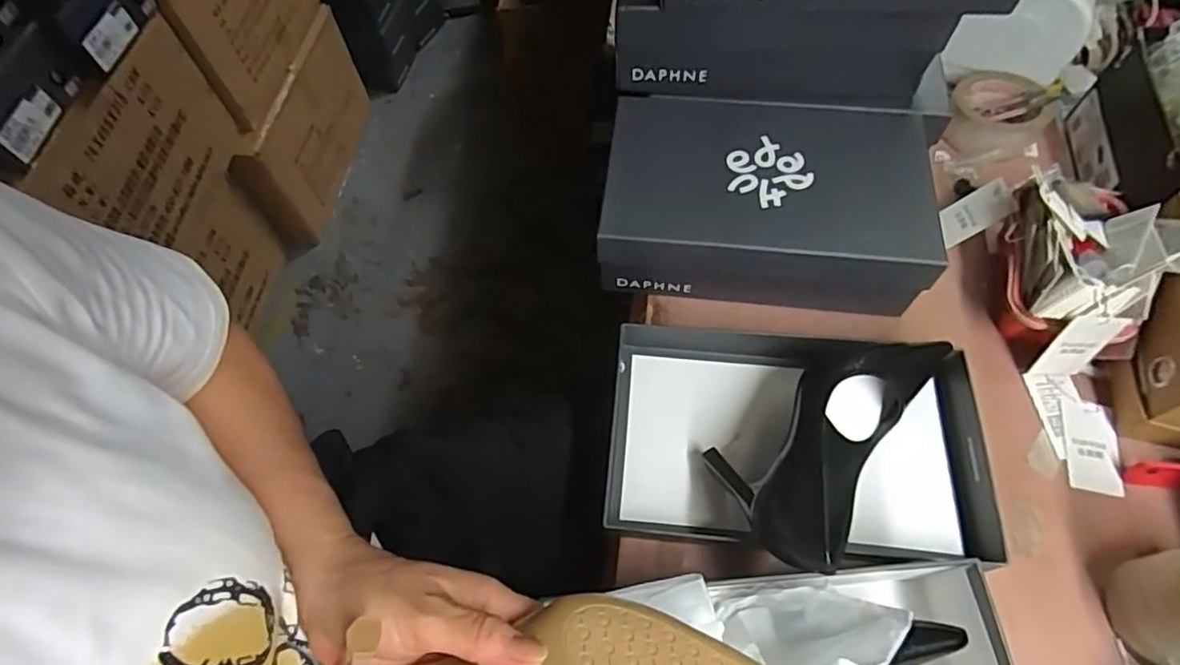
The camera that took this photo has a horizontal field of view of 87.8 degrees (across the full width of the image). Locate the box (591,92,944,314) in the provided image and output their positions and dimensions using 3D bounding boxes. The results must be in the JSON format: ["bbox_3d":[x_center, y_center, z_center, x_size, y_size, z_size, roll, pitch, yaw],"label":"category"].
[{"bbox_3d":[0.168,-0.131,0.610,0.304,0.099,0.186,4,62,5],"label":"box"}]

